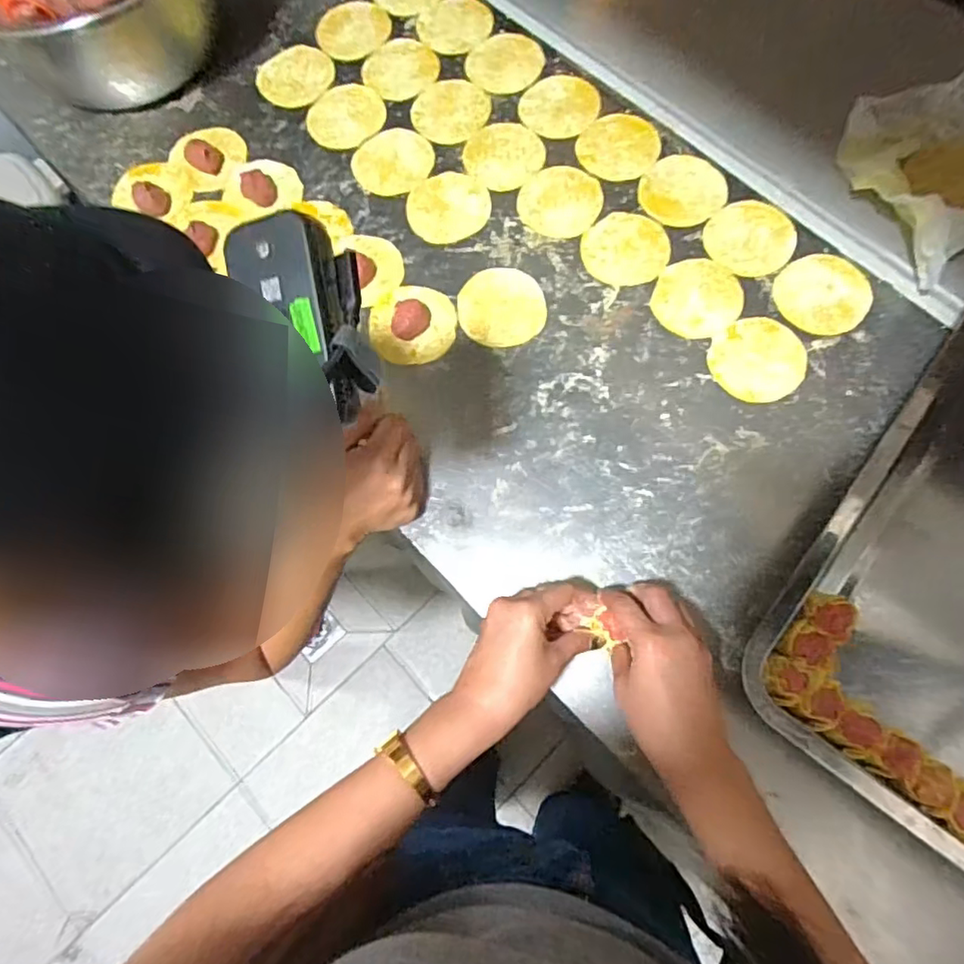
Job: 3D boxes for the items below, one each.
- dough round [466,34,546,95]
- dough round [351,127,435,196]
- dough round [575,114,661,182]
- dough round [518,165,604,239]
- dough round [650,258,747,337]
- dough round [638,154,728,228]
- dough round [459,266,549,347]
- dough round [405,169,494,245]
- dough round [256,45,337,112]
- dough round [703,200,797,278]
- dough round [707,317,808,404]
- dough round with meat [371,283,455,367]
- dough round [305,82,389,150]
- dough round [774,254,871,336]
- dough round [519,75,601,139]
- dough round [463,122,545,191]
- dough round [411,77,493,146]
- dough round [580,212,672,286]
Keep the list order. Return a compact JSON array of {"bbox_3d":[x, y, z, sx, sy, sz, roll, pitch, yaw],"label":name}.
[{"bbox_3d":[0.026,-0.463,0.662,0.086,0.004,0.086,-1,74,2],"label":"dough round"},{"bbox_3d":[-0.093,-0.336,0.628,0.084,0.004,0.079,-1,74,2],"label":"dough round"},{"bbox_3d":[0.141,-0.347,0.622,0.082,0.007,0.079,-1,74,2],"label":"dough round"},{"bbox_3d":[0.079,-0.284,0.608,0.081,0.004,0.083,4,74,3],"label":"dough round"},{"bbox_3d":[0.204,-0.175,0.569,0.079,0.004,0.083,-1,74,2],"label":"dough round"},{"bbox_3d":[0.202,-0.292,0.603,0.085,0.004,0.079,-1,74,2],"label":"dough round"},{"bbox_3d":[0.019,-0.169,0.578,0.081,0.004,0.083,-1,74,2],"label":"dough round"},{"bbox_3d":[-0.033,-0.280,0.609,0.082,0.004,0.084,-1,74,2],"label":"dough round"},{"bbox_3d":[-0.208,-0.454,0.673,0.082,0.005,0.082,-1,74,2],"label":"dough round"},{"bbox_3d":[0.262,-0.239,0.583,0.085,0.004,0.081,-1,74,2],"label":"dough round"},{"bbox_3d":[0.253,-0.112,0.548,0.086,0.004,0.079,-1,74,2],"label":"dough round"},{"bbox_3d":[-0.066,-0.153,0.567,0.079,0.018,0.081,-10,73,-1],"label":"dough round with meat"},{"bbox_3d":[-0.148,-0.397,0.648,0.084,0.004,0.084,-1,74,2],"label":"dough round"},{"bbox_3d":[0.320,-0.178,0.562,0.080,0.004,0.084,-1,74,2],"label":"dough round"},{"bbox_3d":[0.083,-0.403,0.643,0.082,0.007,0.088,-1,74,2],"label":"dough round"},{"bbox_3d":[0.022,-0.342,0.625,0.077,0.004,0.080,-1,74,2],"label":"dough round"},{"bbox_3d":[-0.034,-0.400,0.646,0.082,0.004,0.084,-1,74,2],"label":"dough round"},{"bbox_3d":[0.141,-0.231,0.589,0.083,0.004,0.078,-1,74,2],"label":"dough round"}]

